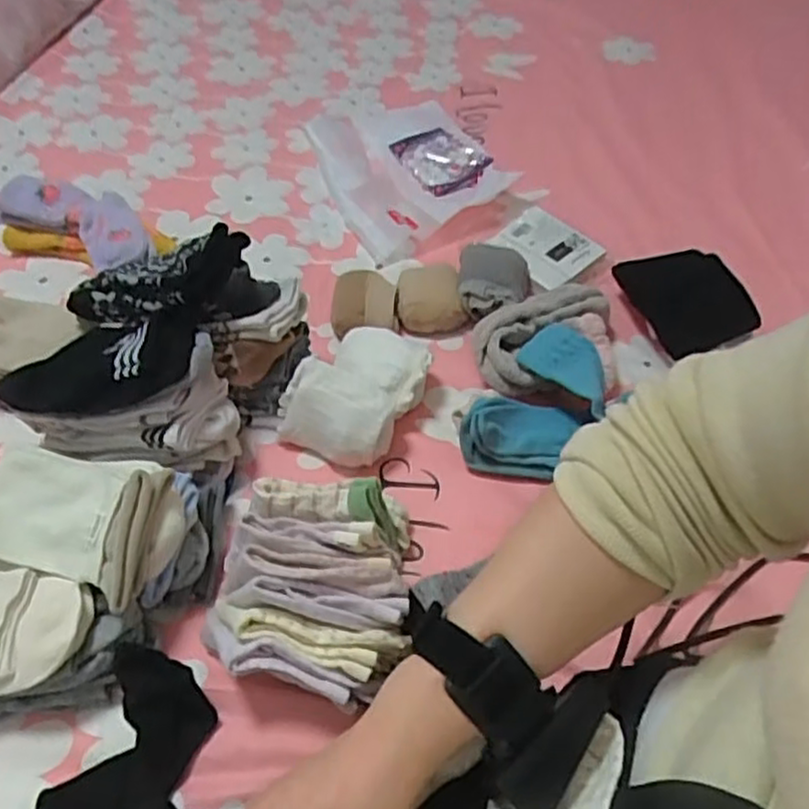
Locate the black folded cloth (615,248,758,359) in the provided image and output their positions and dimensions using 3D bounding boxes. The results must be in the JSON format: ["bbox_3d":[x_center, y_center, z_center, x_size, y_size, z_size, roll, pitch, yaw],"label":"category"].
[{"bbox_3d":[0.263,-0.104,0.684,0.082,0.019,0.116,-31,65,11],"label":"black folded cloth"}]

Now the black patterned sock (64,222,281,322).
[{"bbox_3d":[-0.198,-0.100,0.608,0.169,0.064,0.084,-3,49,16],"label":"black patterned sock"}]

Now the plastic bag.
[{"bbox_3d":[0.000,-0.272,0.855,0.201,0.039,0.266,-24,54,-19],"label":"plastic bag"}]

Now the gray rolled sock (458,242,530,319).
[{"bbox_3d":[0.085,-0.118,0.715,0.070,0.037,0.092,13,51,11],"label":"gray rolled sock"}]

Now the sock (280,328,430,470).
[{"bbox_3d":[-0.039,-0.011,0.622,0.096,0.057,0.126,25,54,19],"label":"sock"}]

